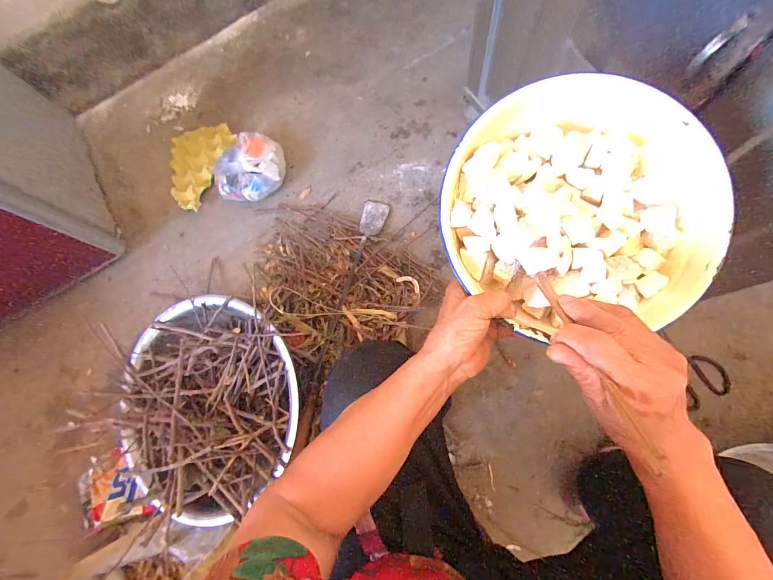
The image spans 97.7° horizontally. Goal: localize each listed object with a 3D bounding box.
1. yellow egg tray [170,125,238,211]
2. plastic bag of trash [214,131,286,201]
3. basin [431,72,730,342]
[{"bbox_3d":[-0.539,-0.365,0.960,0.172,0.045,0.254,30,78,9],"label":"yellow egg tray"},{"bbox_3d":[-0.369,-0.328,0.899,0.179,0.073,0.176,-6,75,3],"label":"plastic bag of trash"},{"bbox_3d":[0.181,-0.074,0.332,0.233,0.086,0.249,0,75,2],"label":"basin"}]

